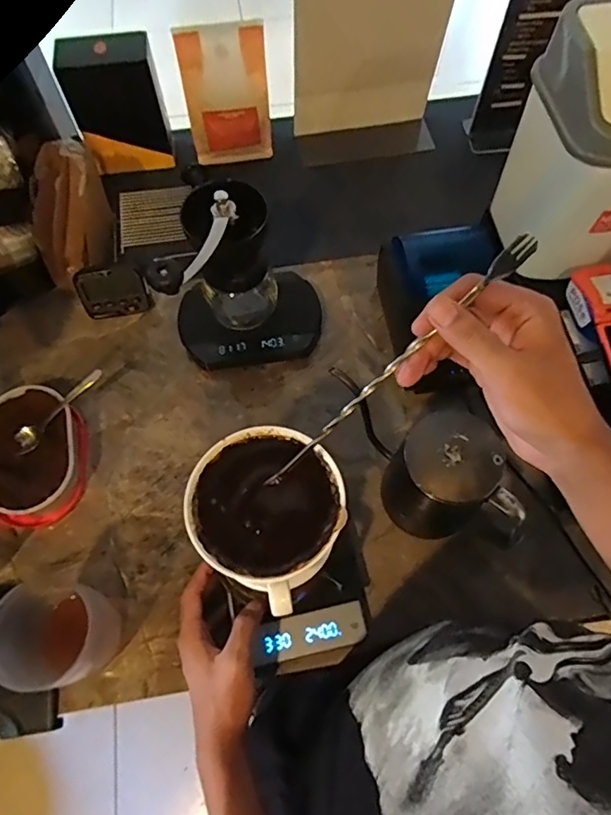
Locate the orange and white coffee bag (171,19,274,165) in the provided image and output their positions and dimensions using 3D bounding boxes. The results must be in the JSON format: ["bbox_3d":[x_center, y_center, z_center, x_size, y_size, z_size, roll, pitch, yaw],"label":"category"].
[{"bbox_3d":[-0.109,-0.428,0.733,0.118,0.173,0.043,-10,65,-4],"label":"orange and white coffee bag"}]

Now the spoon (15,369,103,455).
[{"bbox_3d":[-0.275,0.004,0.592,0.120,0.028,0.023,-38,70,-15],"label":"spoon"}]

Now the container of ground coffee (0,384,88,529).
[{"bbox_3d":[-0.302,0.055,0.590,0.101,0.050,0.150,-15,66,-6],"label":"container of ground coffee"}]

